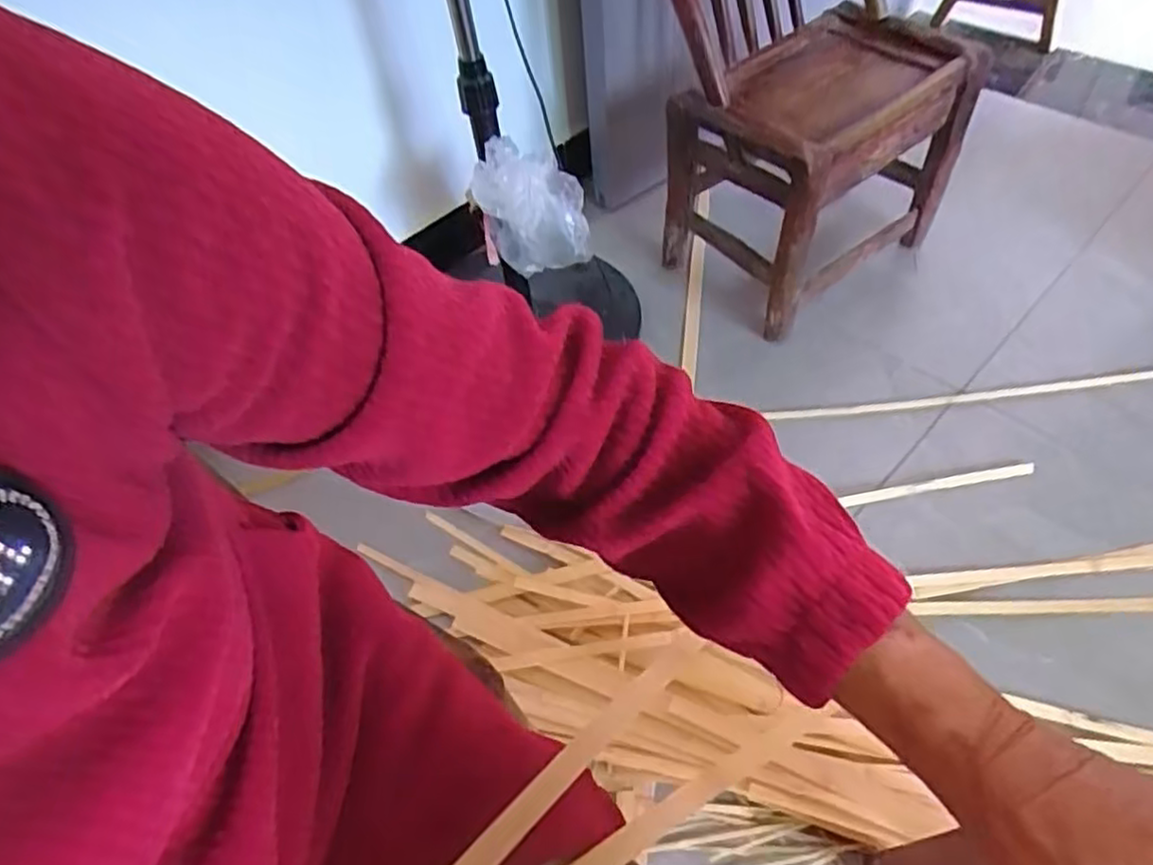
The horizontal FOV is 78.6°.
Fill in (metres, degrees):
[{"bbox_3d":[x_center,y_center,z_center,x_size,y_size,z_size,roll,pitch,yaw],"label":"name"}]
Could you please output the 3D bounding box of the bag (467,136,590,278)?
[{"bbox_3d":[-0.066,-0.307,0.969,0.144,0.143,0.120,-10,52,-3],"label":"bag"}]

